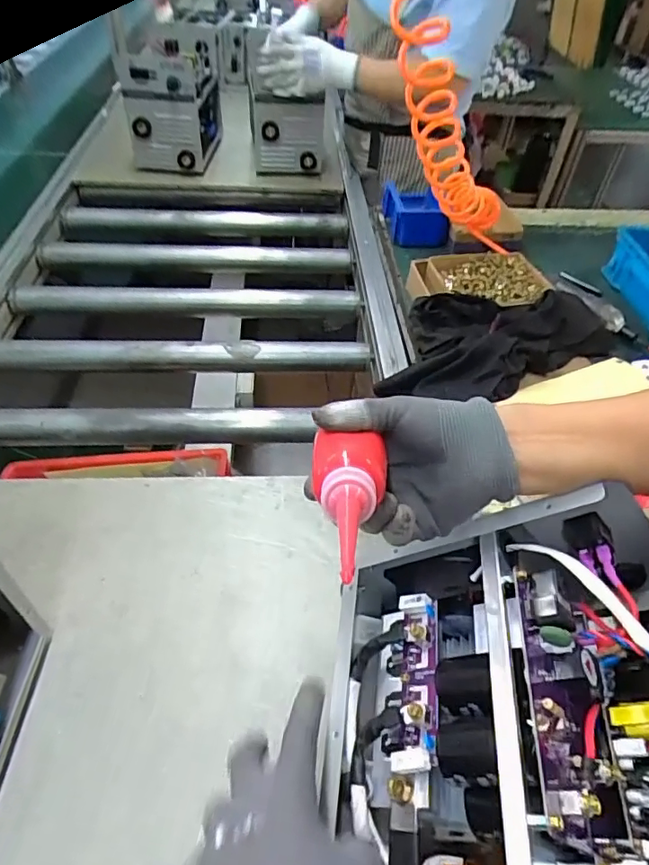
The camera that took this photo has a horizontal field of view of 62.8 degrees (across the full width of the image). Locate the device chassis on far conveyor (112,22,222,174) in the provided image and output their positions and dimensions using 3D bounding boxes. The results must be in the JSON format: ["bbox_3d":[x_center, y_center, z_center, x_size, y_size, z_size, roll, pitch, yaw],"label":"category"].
[{"bbox_3d":[-0.337,-0.755,1.217,0.158,0.222,0.280,4,48,0],"label":"device chassis on far conveyor"}]

